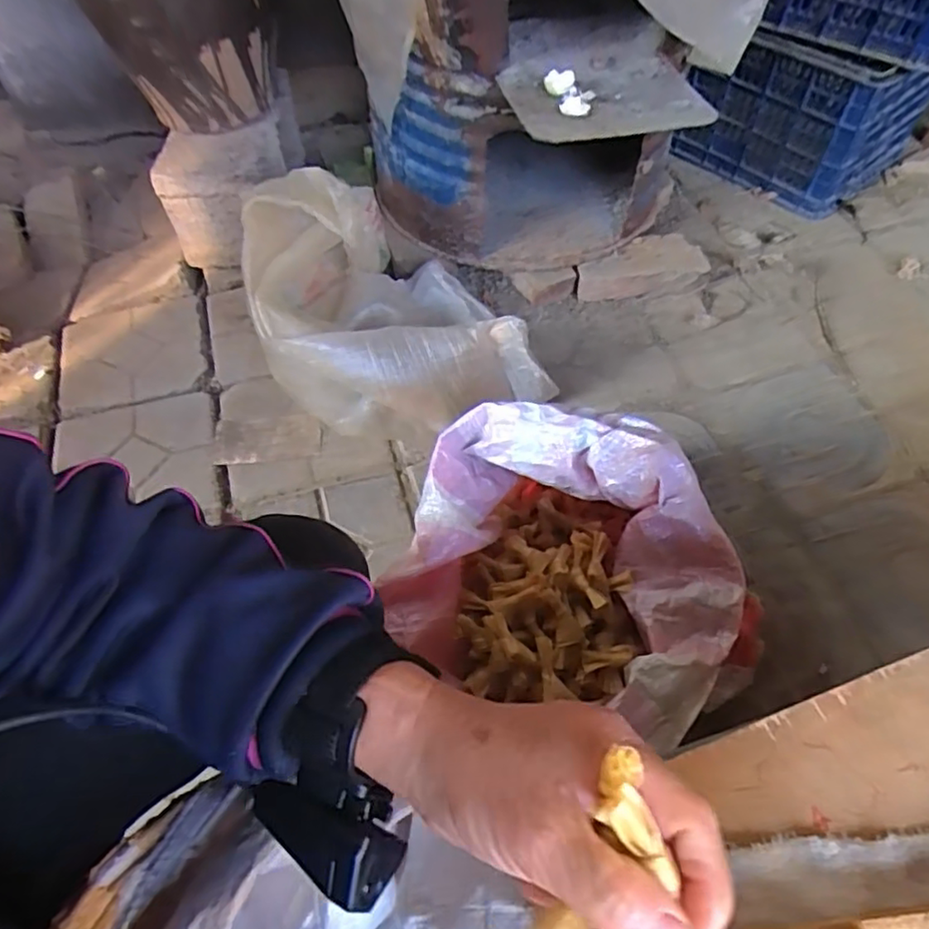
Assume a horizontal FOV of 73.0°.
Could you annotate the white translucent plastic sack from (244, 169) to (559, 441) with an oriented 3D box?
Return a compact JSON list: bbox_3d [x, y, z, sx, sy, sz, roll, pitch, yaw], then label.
[{"bbox_3d":[-0.103,-0.247,0.979,0.423,0.263,0.318,-4,57,-3],"label":"white translucent plastic sack"}]

